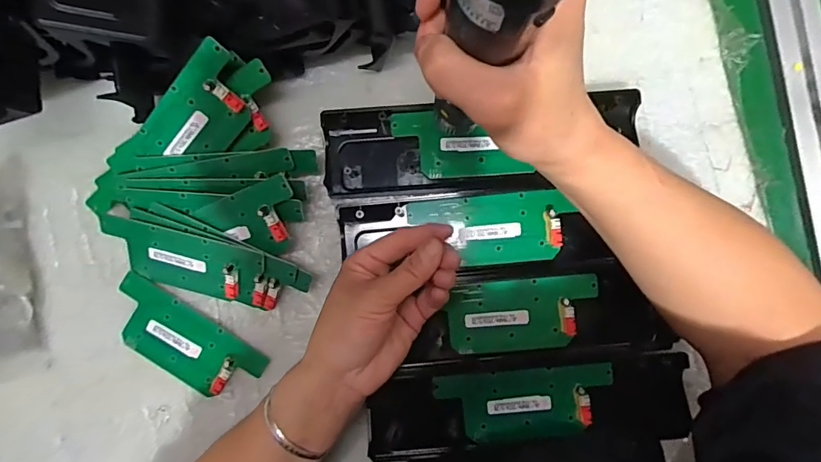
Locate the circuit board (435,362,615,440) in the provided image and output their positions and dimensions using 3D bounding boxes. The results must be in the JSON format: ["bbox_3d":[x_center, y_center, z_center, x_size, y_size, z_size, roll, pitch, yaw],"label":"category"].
[{"bbox_3d":[0.089,0.136,0.362,0.133,0.007,0.051,-5,89,2],"label":"circuit board"}]

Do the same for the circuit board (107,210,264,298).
[{"bbox_3d":[-0.180,0.024,0.370,0.133,0.013,0.055,15,120,4],"label":"circuit board"}]

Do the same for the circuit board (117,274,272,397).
[{"bbox_3d":[-0.186,0.091,0.381,0.131,0.008,0.055,33,90,2],"label":"circuit board"}]

